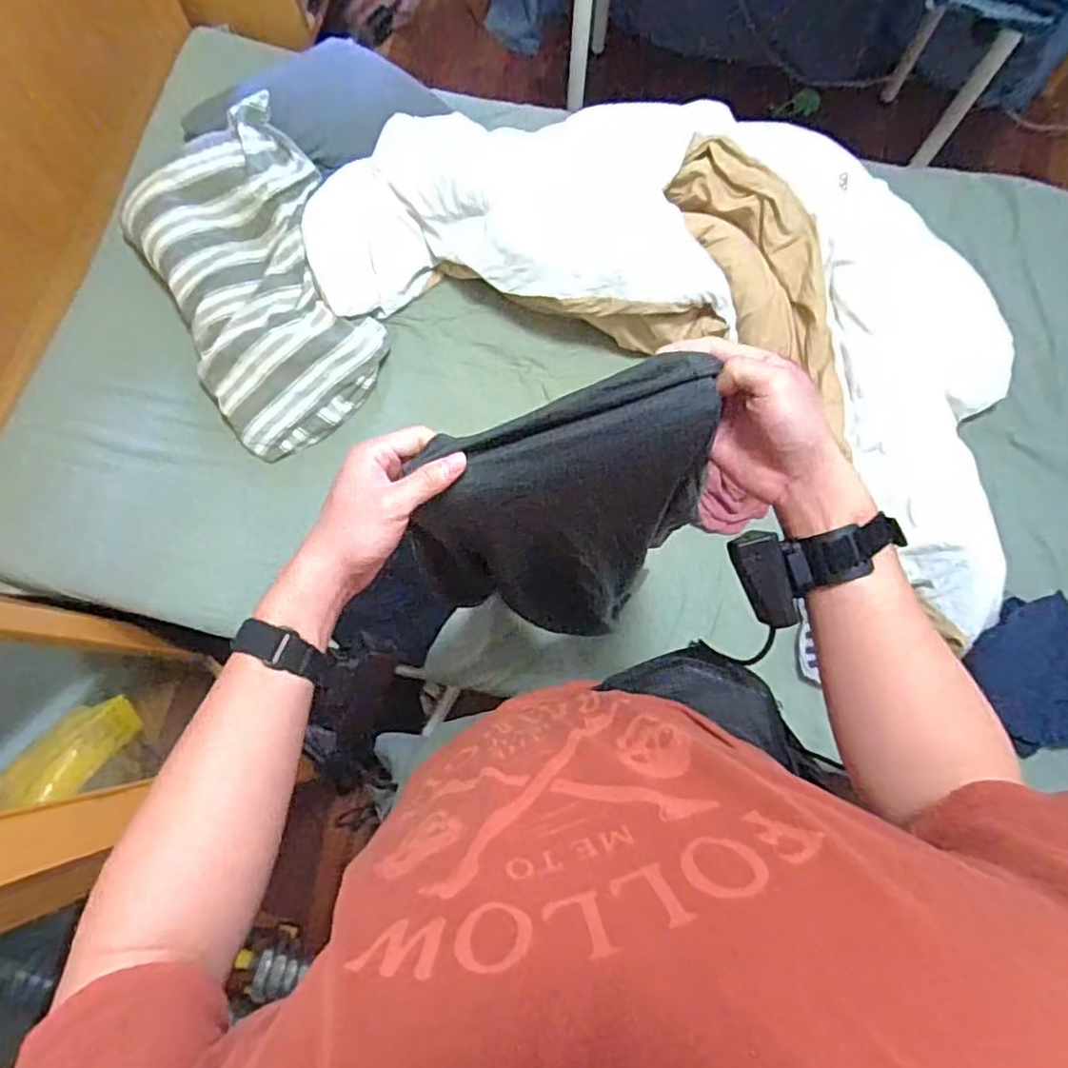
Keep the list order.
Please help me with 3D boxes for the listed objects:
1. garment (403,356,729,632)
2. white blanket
[{"bbox_3d":[0.022,0.012,0.606,0.246,0.376,0.124,-19,77,-4],"label":"garment"},{"bbox_3d":[0.290,-0.464,1.166,1.331,0.195,0.687,28,78,7],"label":"white blanket"}]

